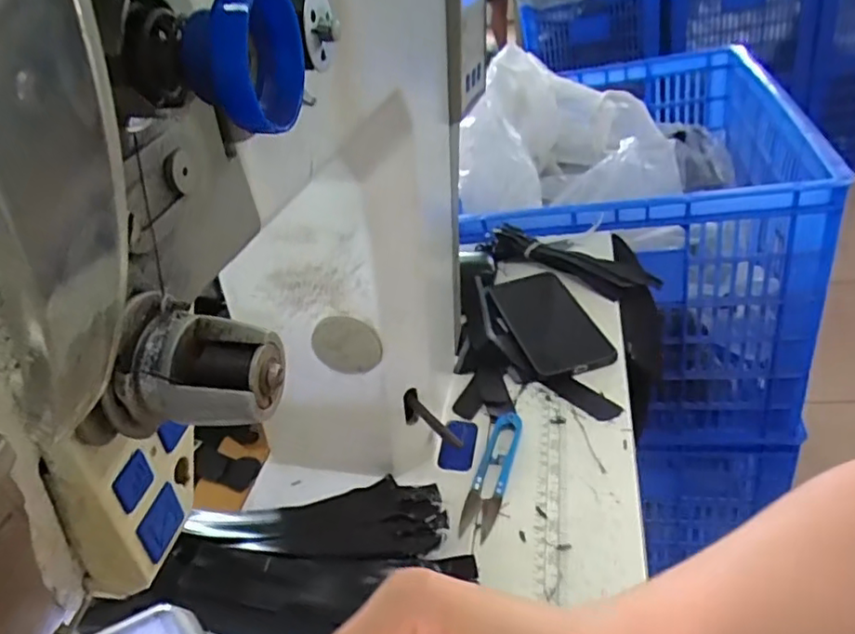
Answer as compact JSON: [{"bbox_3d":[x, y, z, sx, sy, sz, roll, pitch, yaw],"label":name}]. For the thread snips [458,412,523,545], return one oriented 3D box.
[{"bbox_3d":[0.050,0.118,0.464,0.025,0.013,0.112,1,36,23],"label":"thread snips"}]

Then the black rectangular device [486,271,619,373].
[{"bbox_3d":[0.117,-0.002,0.603,0.074,0.011,0.170,-16,33,-3],"label":"black rectangular device"}]

